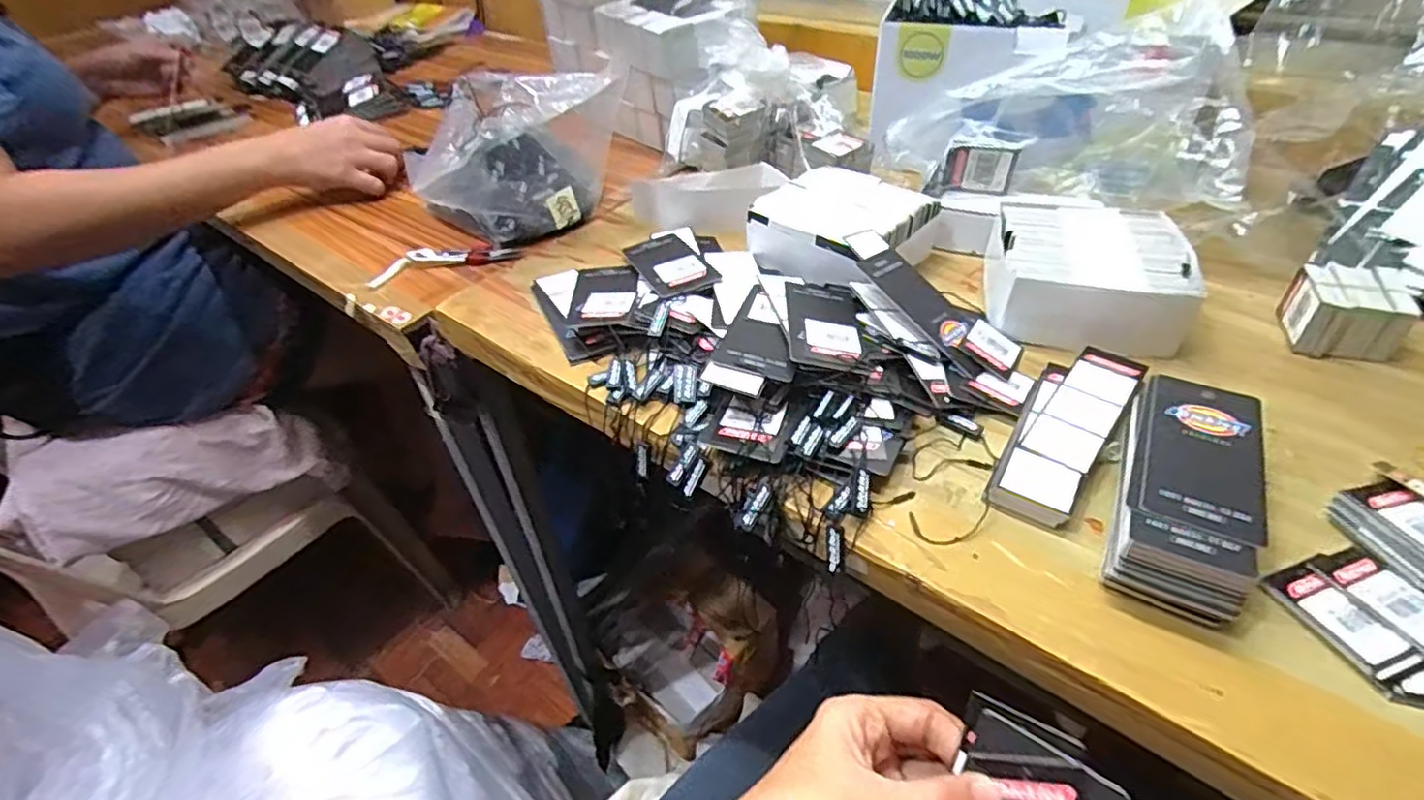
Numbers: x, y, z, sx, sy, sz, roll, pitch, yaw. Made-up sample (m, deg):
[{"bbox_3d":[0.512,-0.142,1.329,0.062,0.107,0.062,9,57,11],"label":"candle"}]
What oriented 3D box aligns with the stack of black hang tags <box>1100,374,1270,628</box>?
[{"bbox_3d":[0.238,0.046,0.336,0.058,0.040,0.134,19,48,24],"label":"stack of black hang tags"}]

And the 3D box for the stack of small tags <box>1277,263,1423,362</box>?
[{"bbox_3d":[0.418,-0.059,0.437,0.059,0.042,0.058,11,45,17],"label":"stack of small tags"}]

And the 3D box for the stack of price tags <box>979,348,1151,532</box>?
[{"bbox_3d":[0.207,0.013,0.387,0.047,0.019,0.155,27,51,30],"label":"stack of price tags"}]

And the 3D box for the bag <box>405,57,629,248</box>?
[{"bbox_3d":[-0.168,-0.203,0.565,0.157,0.128,0.102,-26,47,-22],"label":"bag"}]

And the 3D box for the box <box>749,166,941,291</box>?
[{"bbox_3d":[0.103,-0.135,0.525,0.117,0.043,0.135,26,51,29],"label":"box"}]

